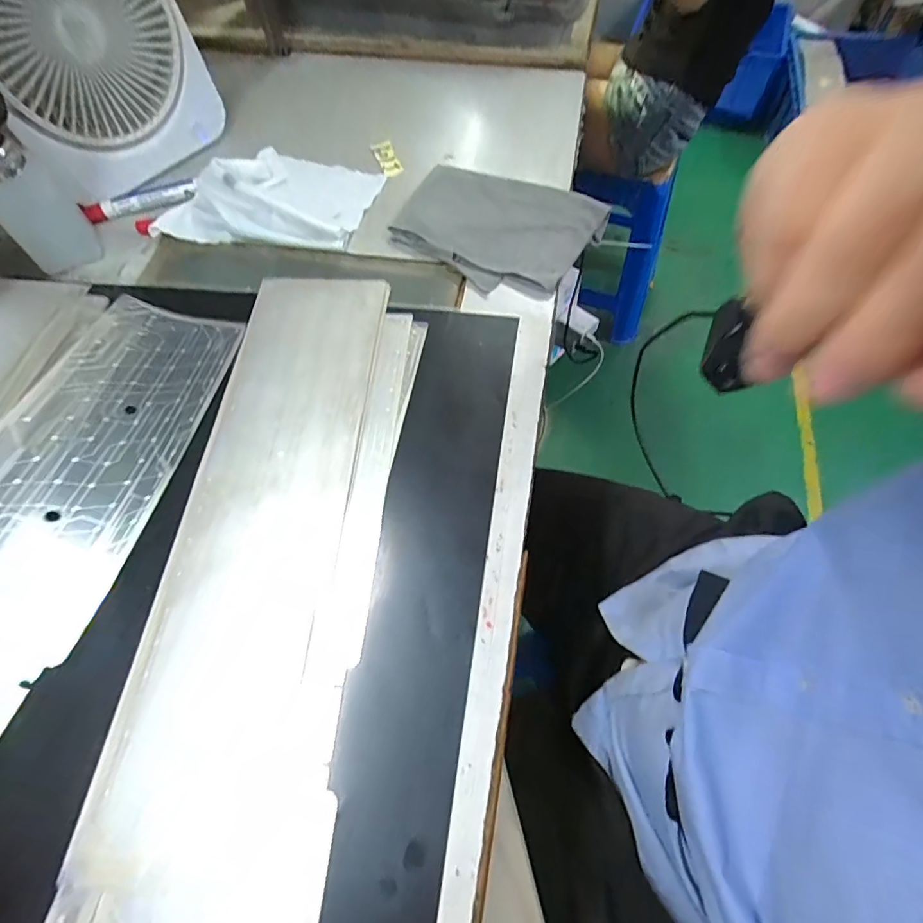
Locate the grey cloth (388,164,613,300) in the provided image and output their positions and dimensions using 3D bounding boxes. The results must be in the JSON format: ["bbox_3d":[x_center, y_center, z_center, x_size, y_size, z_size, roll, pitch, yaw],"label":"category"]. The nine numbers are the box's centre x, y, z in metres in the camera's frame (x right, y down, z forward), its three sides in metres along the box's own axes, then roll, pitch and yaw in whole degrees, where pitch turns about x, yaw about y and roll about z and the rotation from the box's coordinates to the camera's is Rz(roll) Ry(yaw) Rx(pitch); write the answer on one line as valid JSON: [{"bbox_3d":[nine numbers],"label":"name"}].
[{"bbox_3d":[0.032,-0.220,0.460,0.175,0.020,0.136,20,65,12],"label":"grey cloth"}]

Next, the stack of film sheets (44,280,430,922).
[{"bbox_3d":[-0.124,0.046,0.338,0.143,0.006,0.444,5,63,4],"label":"stack of film sheets"}]

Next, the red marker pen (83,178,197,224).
[{"bbox_3d":[-0.318,-0.261,0.497,0.106,0.011,0.018,-16,63,-6],"label":"red marker pen"}]

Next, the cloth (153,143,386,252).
[{"bbox_3d":[-0.178,-0.262,0.478,0.168,0.031,0.138,12,64,8],"label":"cloth"}]

